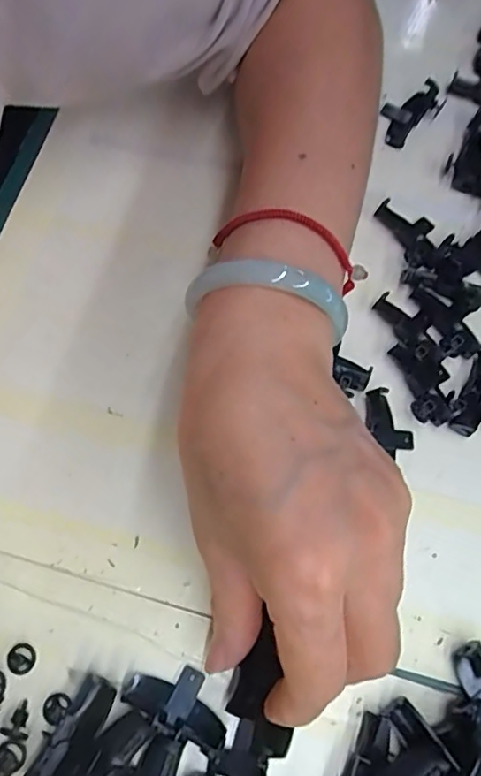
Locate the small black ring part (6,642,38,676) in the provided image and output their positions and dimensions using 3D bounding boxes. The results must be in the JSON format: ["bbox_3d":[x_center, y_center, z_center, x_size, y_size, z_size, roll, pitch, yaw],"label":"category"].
[{"bbox_3d":[-0.085,0.105,0.217,0.011,0.004,0.011,1,71,-2],"label":"small black ring part"}]

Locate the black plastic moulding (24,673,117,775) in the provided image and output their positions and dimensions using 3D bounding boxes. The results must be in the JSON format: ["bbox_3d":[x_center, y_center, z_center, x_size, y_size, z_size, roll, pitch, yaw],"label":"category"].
[{"bbox_3d":[-0.062,0.128,0.208,0.015,0.011,0.040,35,73,9],"label":"black plastic moulding"}]

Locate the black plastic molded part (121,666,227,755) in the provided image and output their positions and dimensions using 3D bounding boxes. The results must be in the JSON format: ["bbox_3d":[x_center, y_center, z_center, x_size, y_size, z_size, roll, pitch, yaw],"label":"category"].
[{"bbox_3d":[-0.023,0.119,0.213,0.041,0.011,0.022,25,72,6],"label":"black plastic molded part"}]

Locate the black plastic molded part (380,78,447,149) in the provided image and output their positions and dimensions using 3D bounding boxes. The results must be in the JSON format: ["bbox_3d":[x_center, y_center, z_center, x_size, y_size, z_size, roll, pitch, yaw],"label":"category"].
[{"bbox_3d":[0.092,-0.152,0.309,0.046,0.014,0.024,-41,77,-15],"label":"black plastic molded part"}]

